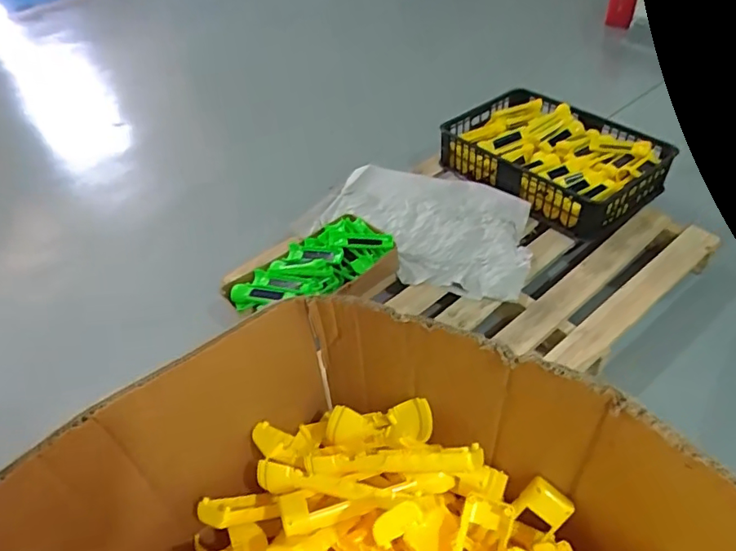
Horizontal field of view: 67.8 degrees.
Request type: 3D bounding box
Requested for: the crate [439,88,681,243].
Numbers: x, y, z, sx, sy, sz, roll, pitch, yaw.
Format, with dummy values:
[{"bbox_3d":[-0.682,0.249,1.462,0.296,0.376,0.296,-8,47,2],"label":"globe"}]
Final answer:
[{"bbox_3d":[0.528,-0.350,1.578,0.389,0.148,0.569,-37,53,-27],"label":"crate"}]

